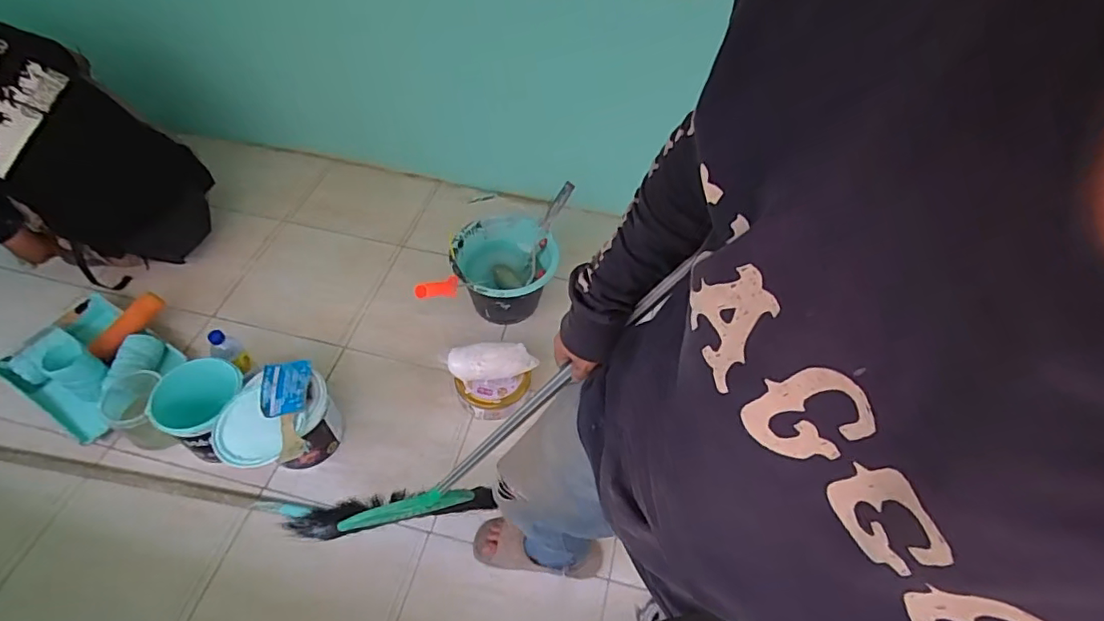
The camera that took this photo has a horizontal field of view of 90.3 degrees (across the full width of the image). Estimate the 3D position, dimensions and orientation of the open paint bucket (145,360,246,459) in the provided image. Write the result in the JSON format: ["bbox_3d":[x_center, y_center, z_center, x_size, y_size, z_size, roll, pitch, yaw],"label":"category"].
[{"bbox_3d":[-0.764,0.221,1.203,0.163,0.170,0.166,1,51,-2],"label":"open paint bucket"}]

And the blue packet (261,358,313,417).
[{"bbox_3d":[-0.549,0.158,1.132,0.088,0.019,0.128,-11,53,-11],"label":"blue packet"}]

